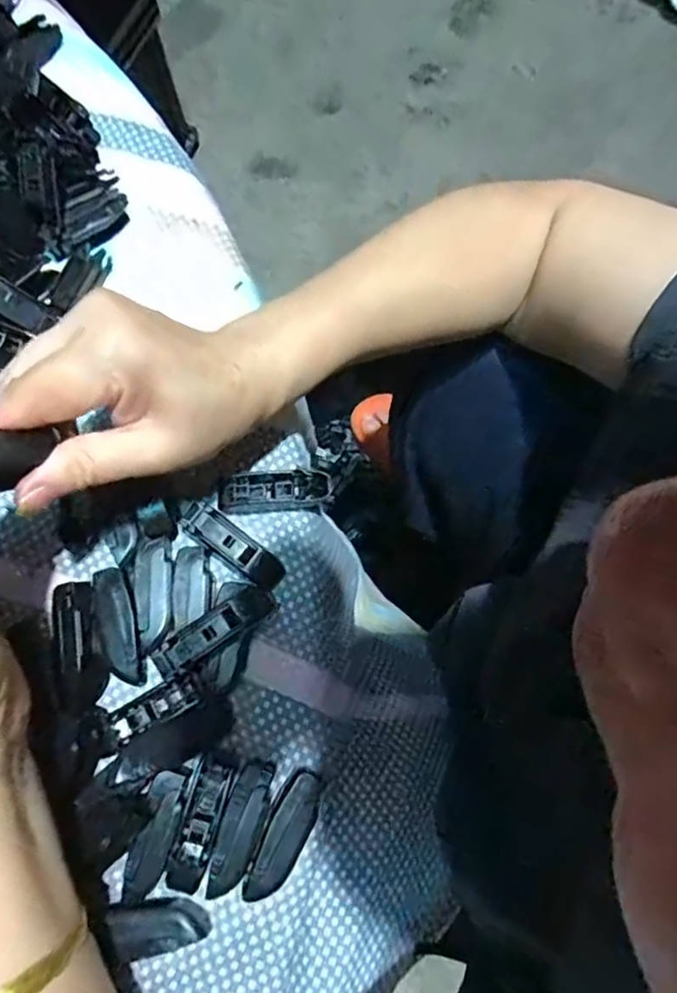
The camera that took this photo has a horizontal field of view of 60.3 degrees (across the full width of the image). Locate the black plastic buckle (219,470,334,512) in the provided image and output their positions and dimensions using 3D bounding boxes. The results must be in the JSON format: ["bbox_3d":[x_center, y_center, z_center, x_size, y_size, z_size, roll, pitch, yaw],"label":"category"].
[{"bbox_3d":[-0.032,-0.003,0.297,0.055,0.011,0.017,-3,77,-2],"label":"black plastic buckle"}]

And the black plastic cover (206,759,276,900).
[{"bbox_3d":[-0.043,0.145,0.257,0.018,0.008,0.054,19,59,3],"label":"black plastic cover"}]

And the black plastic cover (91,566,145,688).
[{"bbox_3d":[-0.102,0.060,0.271,0.018,0.004,0.055,-18,78,-5],"label":"black plastic cover"}]

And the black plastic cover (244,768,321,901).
[{"bbox_3d":[-0.024,0.149,0.257,0.018,0.011,0.054,27,64,5],"label":"black plastic cover"}]

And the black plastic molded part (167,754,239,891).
[{"bbox_3d":[-0.062,0.145,0.259,0.017,0.010,0.052,17,77,2],"label":"black plastic molded part"}]

